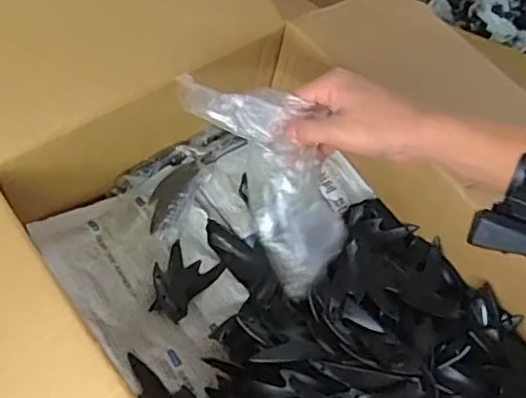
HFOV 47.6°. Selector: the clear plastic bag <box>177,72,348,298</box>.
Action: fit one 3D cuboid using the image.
[{"bbox_3d":[0.010,-0.024,0.505,0.077,0.051,0.195,-30,99,-13],"label":"clear plastic bag"}]

